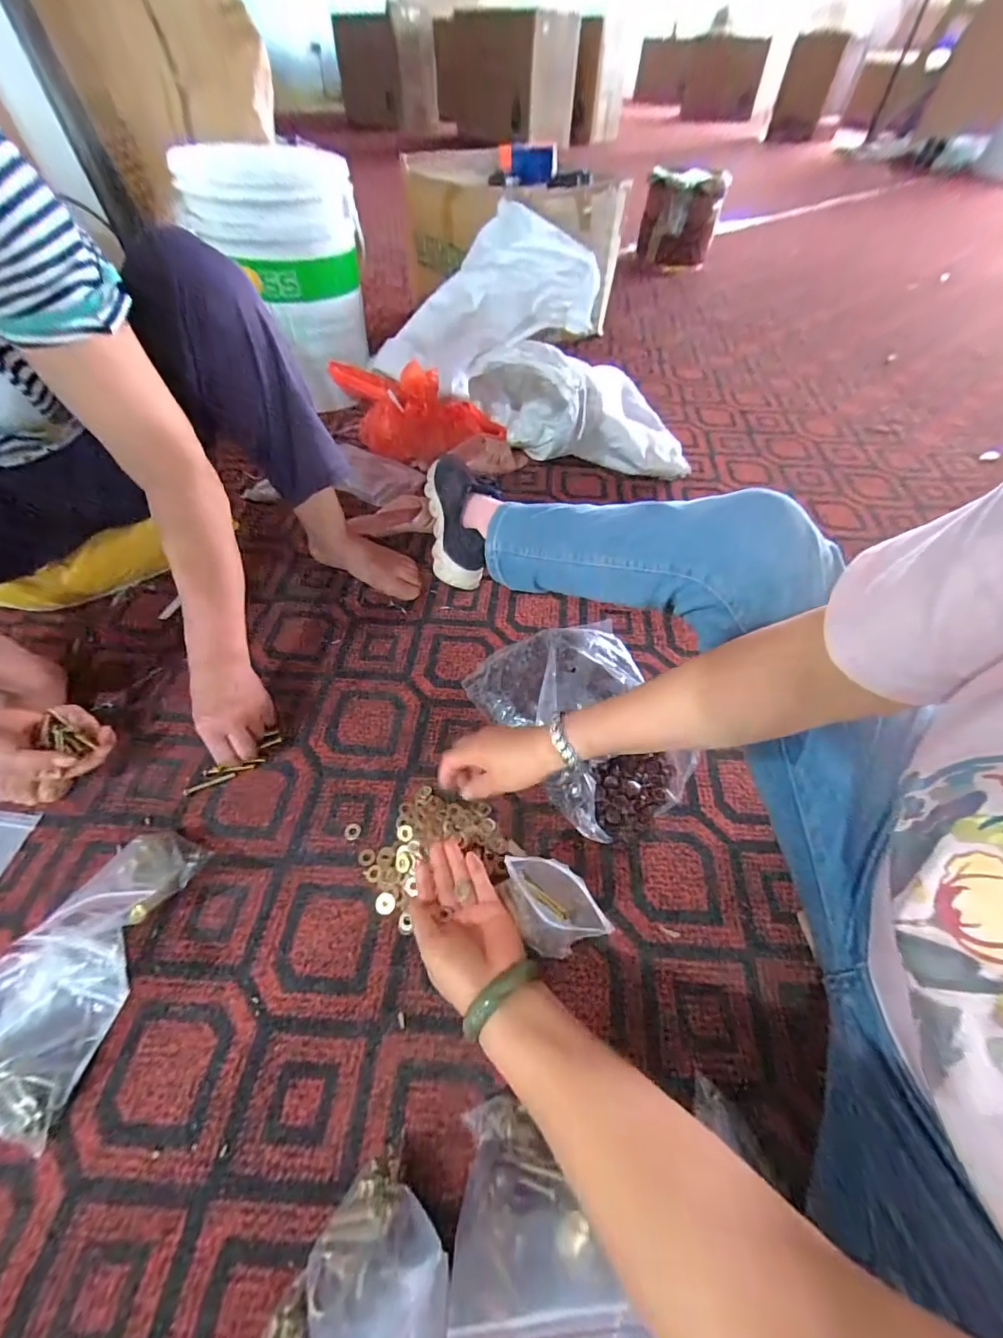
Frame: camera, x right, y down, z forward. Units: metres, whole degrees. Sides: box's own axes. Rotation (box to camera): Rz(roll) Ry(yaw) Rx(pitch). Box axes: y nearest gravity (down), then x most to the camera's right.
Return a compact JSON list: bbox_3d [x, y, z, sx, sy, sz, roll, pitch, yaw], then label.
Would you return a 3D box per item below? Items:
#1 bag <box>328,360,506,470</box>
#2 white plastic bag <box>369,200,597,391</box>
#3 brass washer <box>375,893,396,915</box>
[{"bbox_3d":[-0.159,-0.528,0.906,0.246,0.137,0.228,-38,64,-26],"label":"bag"},{"bbox_3d":[-0.031,-0.803,1.007,0.529,0.215,0.178,-27,58,1],"label":"white plastic bag"},{"bbox_3d":[-0.116,0.234,0.453,0.020,0.004,0.019,1,54,-2],"label":"brass washer"}]

